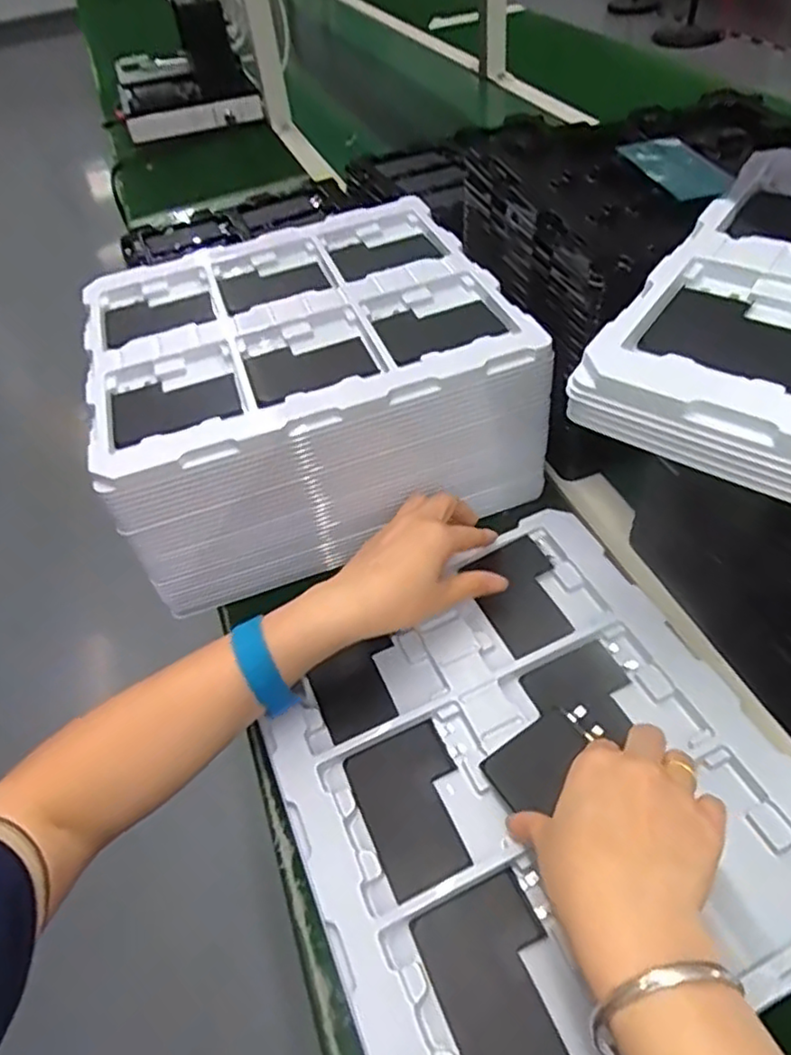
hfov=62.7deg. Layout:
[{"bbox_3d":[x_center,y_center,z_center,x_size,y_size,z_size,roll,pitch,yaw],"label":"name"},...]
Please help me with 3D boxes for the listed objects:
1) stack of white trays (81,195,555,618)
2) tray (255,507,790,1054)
[{"bbox_3d":[-0.076,-0.120,0.558,0.324,0.142,0.291,-22,50,-10],"label":"stack of white trays"},{"bbox_3d":[0.072,0.146,0.400,0.279,0.019,0.301,-21,48,-13],"label":"tray"}]

